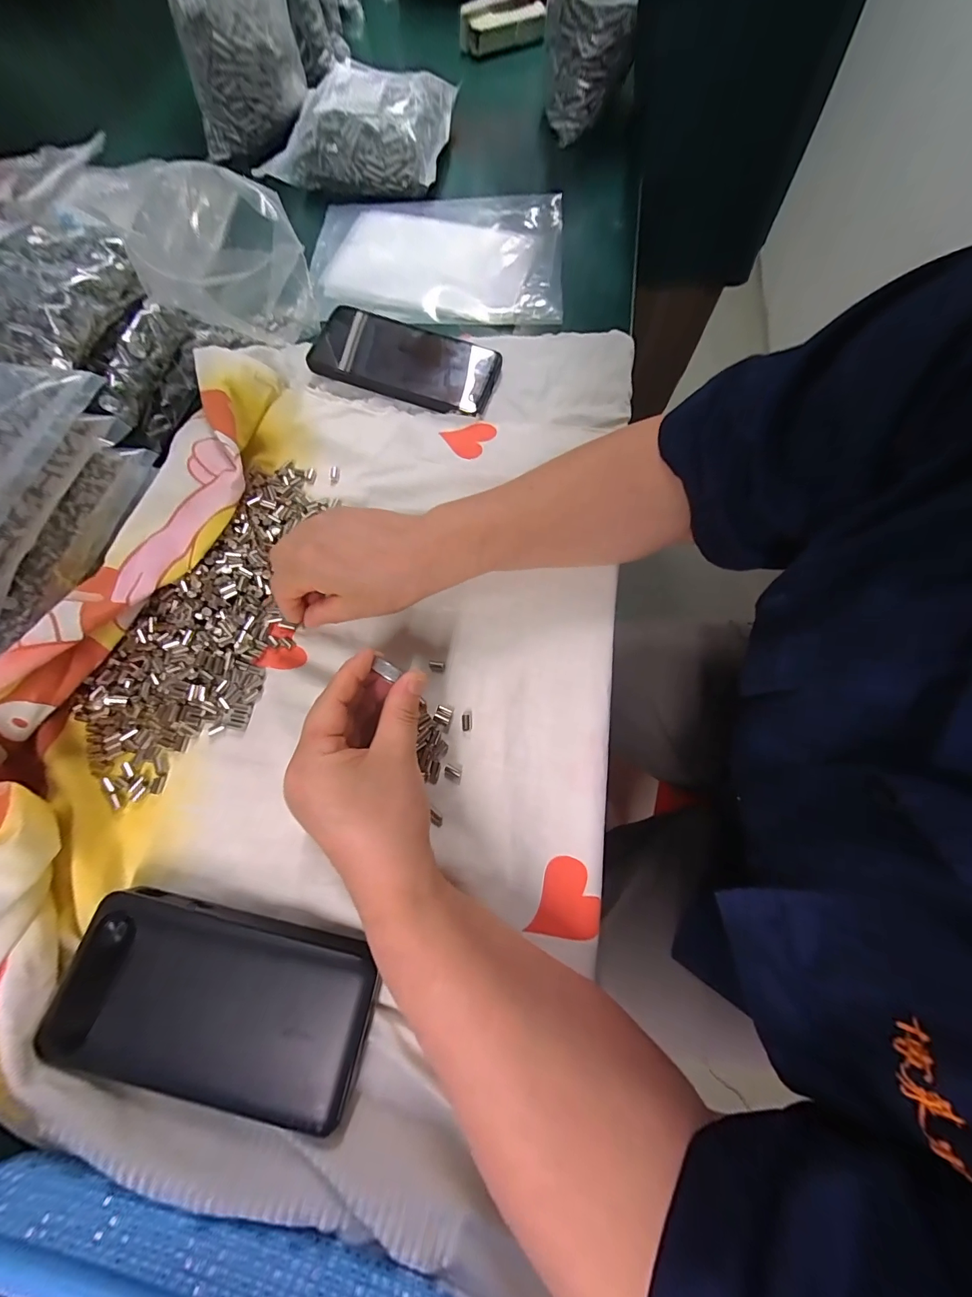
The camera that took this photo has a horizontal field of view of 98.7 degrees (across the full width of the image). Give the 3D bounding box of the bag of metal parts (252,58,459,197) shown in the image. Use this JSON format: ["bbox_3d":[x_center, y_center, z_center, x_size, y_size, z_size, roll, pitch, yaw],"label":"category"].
[{"bbox_3d":[-0.140,-0.586,0.468,0.189,0.051,0.163,7,71,2],"label":"bag of metal parts"}]

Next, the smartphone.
[{"bbox_3d":[-0.076,-0.263,0.378,0.169,0.014,0.078,18,72,6],"label":"smartphone"}]

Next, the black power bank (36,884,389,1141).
[{"bbox_3d":[-0.136,0.182,0.217,0.149,0.025,0.074,10,71,3],"label":"black power bank"}]

